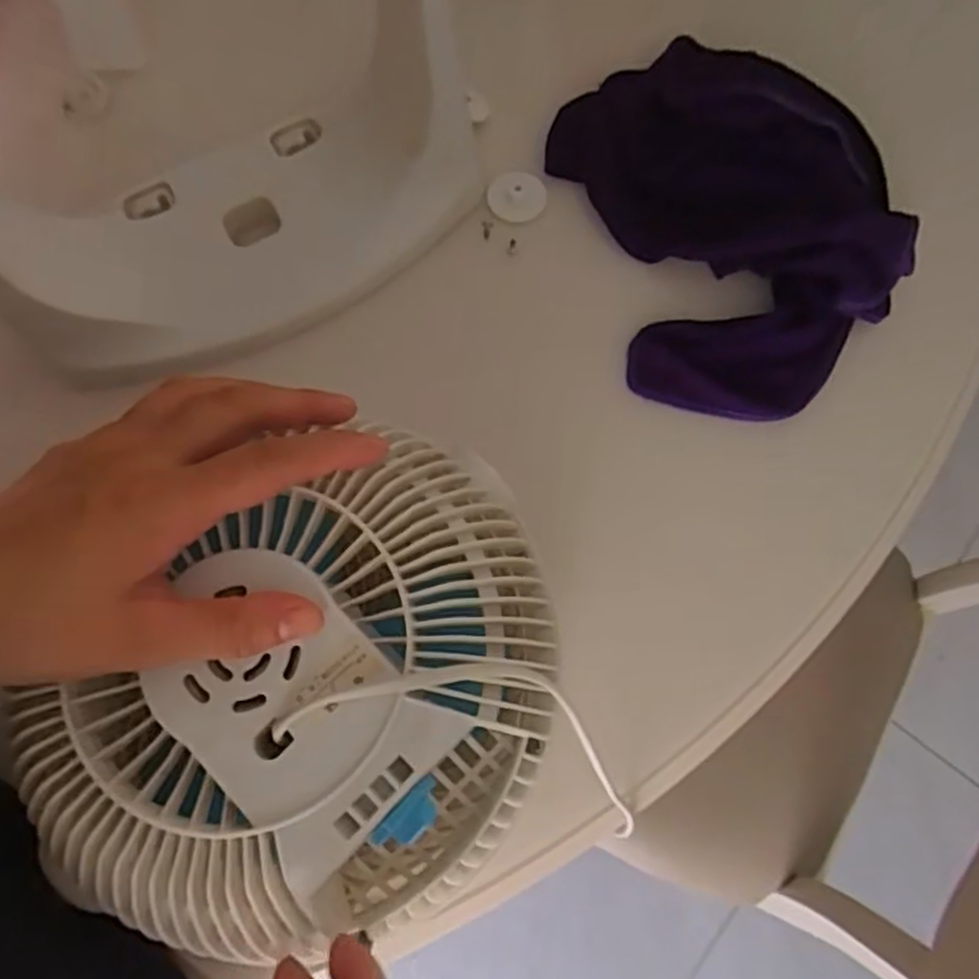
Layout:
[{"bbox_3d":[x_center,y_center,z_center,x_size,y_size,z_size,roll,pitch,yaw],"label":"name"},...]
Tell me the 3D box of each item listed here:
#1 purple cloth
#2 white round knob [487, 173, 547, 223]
[{"bbox_3d":[0.137,-0.163,0.423,0.164,0.045,0.245,-15,73,-4],"label":"purple cloth"},{"bbox_3d":[0.017,-0.179,0.448,0.036,0.004,0.029,-5,92,-3],"label":"white round knob"}]

